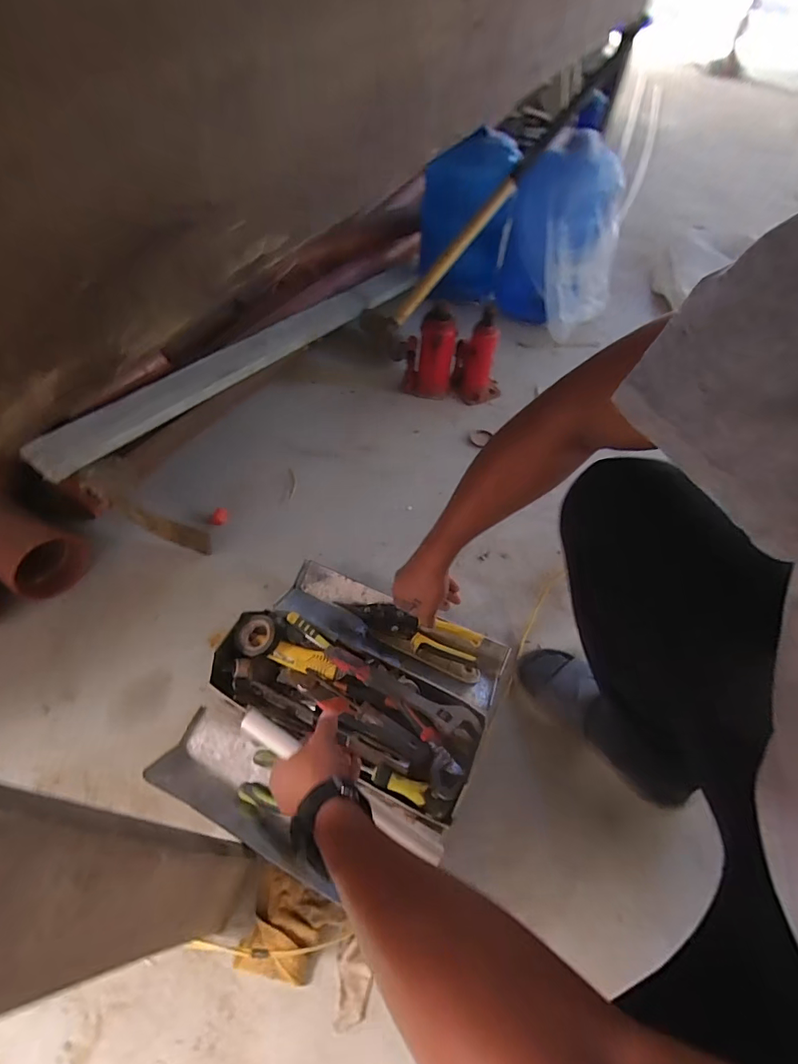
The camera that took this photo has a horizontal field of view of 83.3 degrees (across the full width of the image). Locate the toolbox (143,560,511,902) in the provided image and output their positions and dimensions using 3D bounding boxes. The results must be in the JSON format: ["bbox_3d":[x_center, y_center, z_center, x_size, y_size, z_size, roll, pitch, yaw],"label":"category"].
[{"bbox_3d":[-0.073,0.236,0.619,0.360,0.102,0.370,21,56,13],"label":"toolbox"}]

